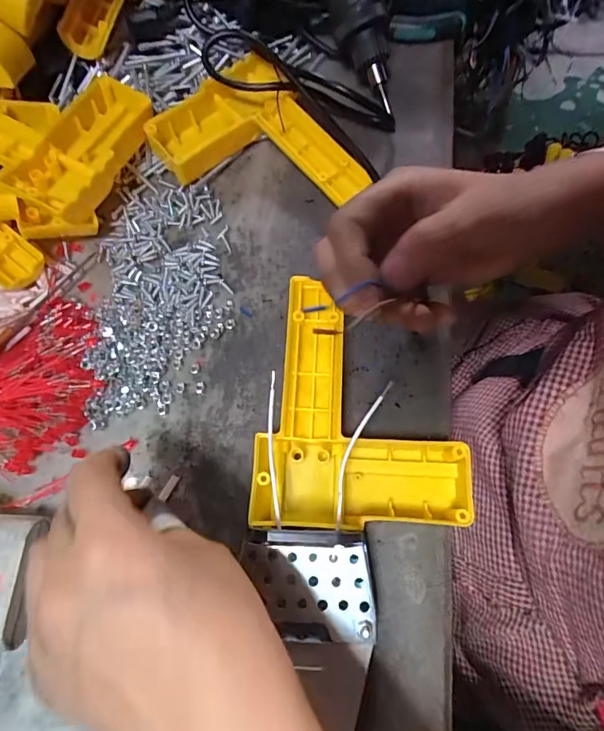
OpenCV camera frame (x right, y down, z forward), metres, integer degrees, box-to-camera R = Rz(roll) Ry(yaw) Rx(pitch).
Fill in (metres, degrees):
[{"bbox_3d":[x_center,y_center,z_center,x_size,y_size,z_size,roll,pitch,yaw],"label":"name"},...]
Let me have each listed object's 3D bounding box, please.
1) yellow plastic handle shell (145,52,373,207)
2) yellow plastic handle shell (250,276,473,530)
[{"bbox_3d":[-0.039,-0.159,0.327,0.111,0.034,0.139,-33,72,-10],"label":"yellow plastic handle shell"},{"bbox_3d":[0.033,0.020,0.259,0.115,0.033,0.140,0,69,2],"label":"yellow plastic handle shell"}]

